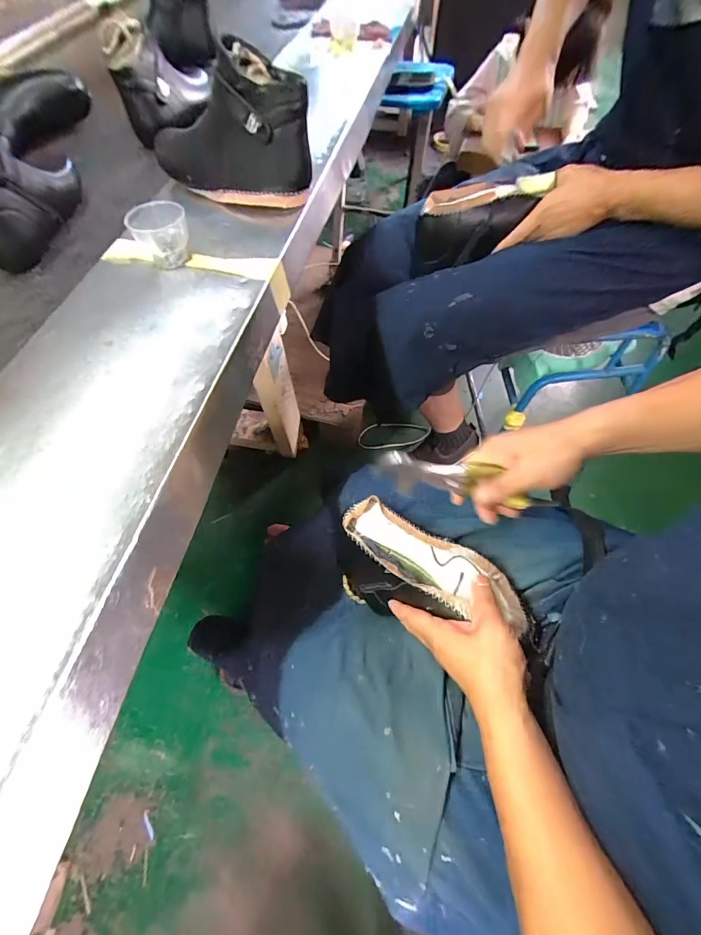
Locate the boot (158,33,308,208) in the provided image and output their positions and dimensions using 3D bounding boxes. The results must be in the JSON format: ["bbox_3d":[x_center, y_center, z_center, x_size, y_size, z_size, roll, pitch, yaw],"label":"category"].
[{"bbox_3d":[-0.155,-0.429,0.497,0.208,0.144,0.078,23,64,13],"label":"boot"}]

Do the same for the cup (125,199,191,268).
[{"bbox_3d":[-0.223,-0.275,0.460,0.066,0.056,0.055,-21,63,-10],"label":"cup"}]

